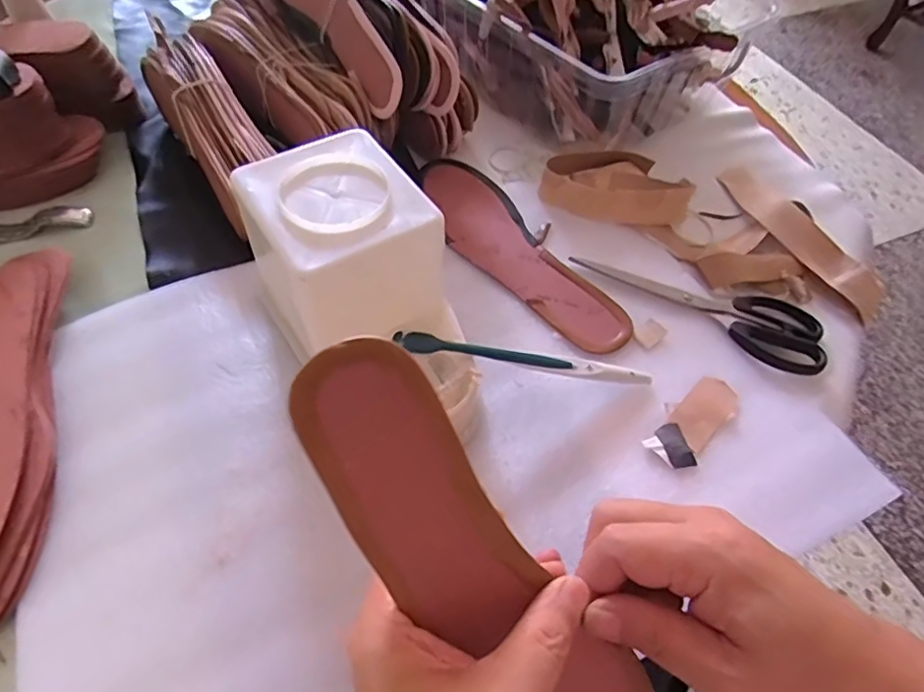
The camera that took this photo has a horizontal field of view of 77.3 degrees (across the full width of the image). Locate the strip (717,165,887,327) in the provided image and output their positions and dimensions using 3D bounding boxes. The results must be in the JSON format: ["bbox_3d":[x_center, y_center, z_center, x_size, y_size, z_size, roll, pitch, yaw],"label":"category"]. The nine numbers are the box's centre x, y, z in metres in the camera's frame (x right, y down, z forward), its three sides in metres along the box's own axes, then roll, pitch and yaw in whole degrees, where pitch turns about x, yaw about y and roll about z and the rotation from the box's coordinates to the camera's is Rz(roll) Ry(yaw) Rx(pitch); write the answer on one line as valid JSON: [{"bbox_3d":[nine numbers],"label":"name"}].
[{"bbox_3d":[0.295,-0.108,0.510,0.043,0.030,0.197,-13,56,-12],"label":"strip"}]

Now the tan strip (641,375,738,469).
[{"bbox_3d":[0.159,0.050,0.396,0.035,0.006,0.080,39,62,22],"label":"tan strip"}]

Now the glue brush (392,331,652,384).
[{"bbox_3d":[0.045,0.010,0.383,0.180,0.012,0.011,10,53,-16],"label":"glue brush"}]

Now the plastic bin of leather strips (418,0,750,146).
[{"bbox_3d":[0.088,-0.376,0.610,0.236,0.144,0.417,-33,62,-23],"label":"plastic bin of leather strips"}]

